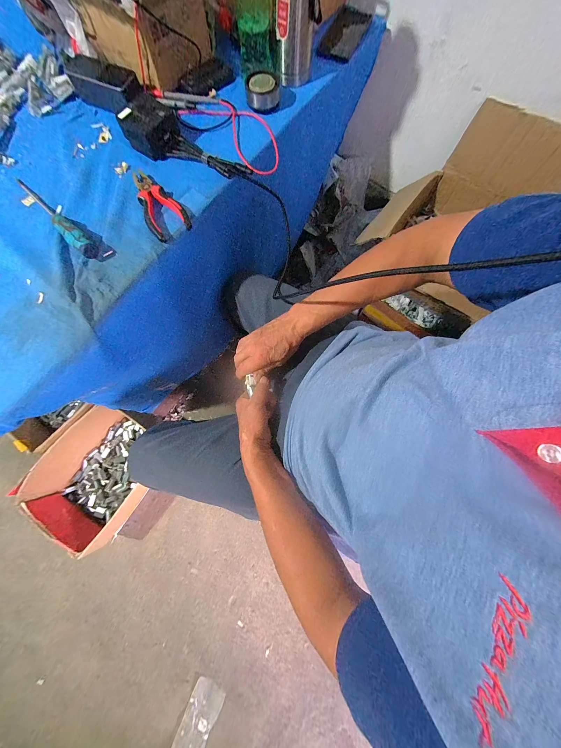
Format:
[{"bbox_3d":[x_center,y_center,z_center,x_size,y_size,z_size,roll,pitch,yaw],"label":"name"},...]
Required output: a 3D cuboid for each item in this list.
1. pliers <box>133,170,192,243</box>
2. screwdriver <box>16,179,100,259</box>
[{"bbox_3d":[-0.215,-0.301,0.433,0.065,0.021,0.153,-30,80,-7],"label":"pliers"},{"bbox_3d":[-0.389,-0.273,0.415,0.227,0.033,0.026,42,80,8],"label":"screwdriver"}]

